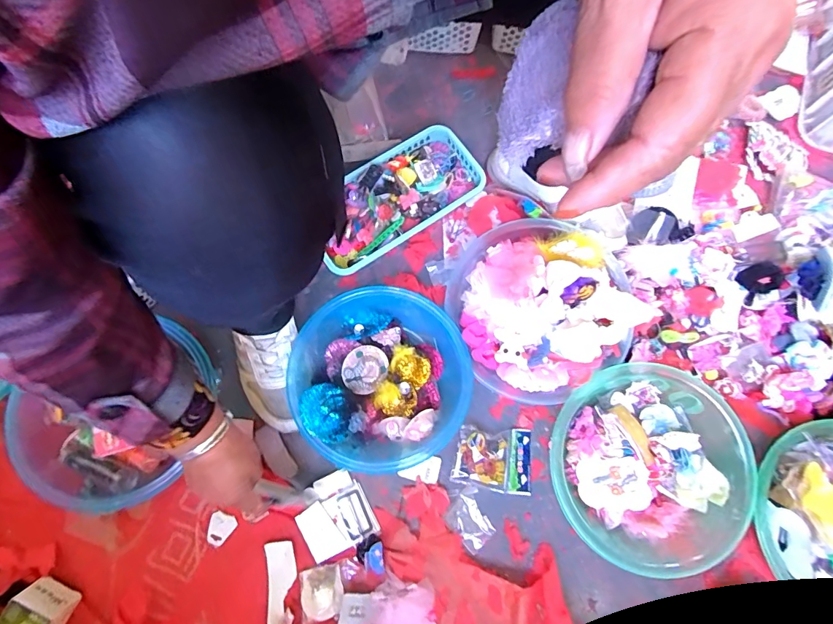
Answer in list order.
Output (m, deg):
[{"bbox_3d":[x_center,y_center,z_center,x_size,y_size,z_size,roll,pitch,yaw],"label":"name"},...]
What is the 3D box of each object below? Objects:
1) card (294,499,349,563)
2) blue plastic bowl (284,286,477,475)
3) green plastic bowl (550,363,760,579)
[{"bbox_3d":[-0.122,0.278,0.540,0.043,0.005,0.068,-31,79,-8],"label":"card"},{"bbox_3d":[-0.047,0.084,0.553,0.214,0.074,0.230,0,77,-1],"label":"blue plastic bowl"},{"bbox_3d":[0.283,0.187,0.537,0.230,0.070,0.227,0,77,-1],"label":"green plastic bowl"}]

